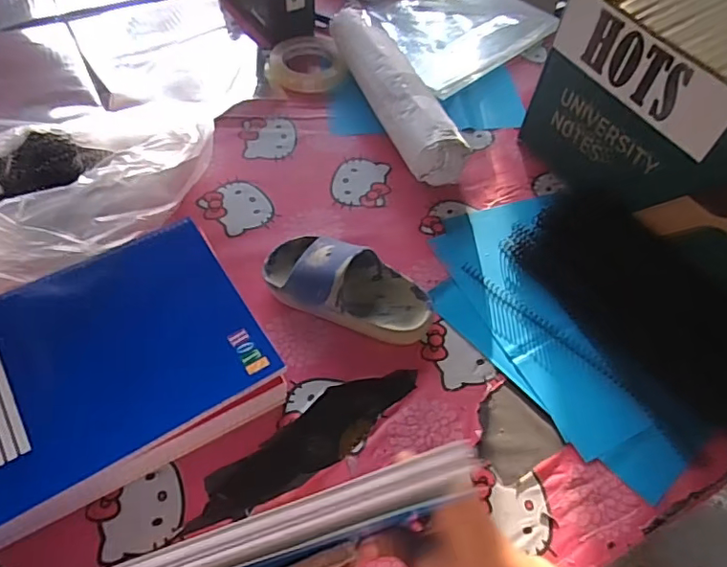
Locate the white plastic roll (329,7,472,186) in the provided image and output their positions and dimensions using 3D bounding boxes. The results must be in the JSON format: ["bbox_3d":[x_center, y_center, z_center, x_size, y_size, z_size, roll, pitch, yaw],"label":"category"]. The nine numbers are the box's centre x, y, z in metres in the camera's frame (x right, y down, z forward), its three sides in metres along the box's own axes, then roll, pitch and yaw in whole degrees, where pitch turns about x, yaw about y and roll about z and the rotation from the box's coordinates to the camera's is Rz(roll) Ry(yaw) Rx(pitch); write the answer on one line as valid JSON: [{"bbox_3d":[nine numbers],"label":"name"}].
[{"bbox_3d":[0.035,-0.250,0.721,0.073,0.076,0.303,-18,58,-16],"label":"white plastic roll"}]

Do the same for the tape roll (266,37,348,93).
[{"bbox_3d":[-0.086,-0.319,0.798,0.108,0.026,0.108,2,55,-2],"label":"tape roll"}]

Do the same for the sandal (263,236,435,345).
[{"bbox_3d":[-0.015,0.000,0.551,0.180,0.058,0.086,19,56,9],"label":"sandal"}]

